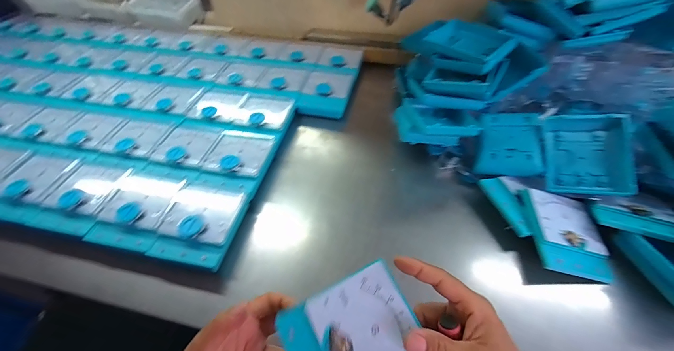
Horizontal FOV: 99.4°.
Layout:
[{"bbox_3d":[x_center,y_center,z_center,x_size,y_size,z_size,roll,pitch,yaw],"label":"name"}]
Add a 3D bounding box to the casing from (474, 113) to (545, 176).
[{"bbox_3d":[0.269,-0.051,0.448,0.085,0.021,0.108,6,72,21],"label":"casing"}]

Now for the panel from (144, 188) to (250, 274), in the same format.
[{"bbox_3d":[-0.190,0.067,0.396,0.096,0.030,0.110,10,51,10],"label":"panel"}]

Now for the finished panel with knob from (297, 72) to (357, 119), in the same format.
[{"bbox_3d":[-0.022,-0.169,0.600,0.098,0.031,0.116,10,51,11],"label":"finished panel with knob"}]

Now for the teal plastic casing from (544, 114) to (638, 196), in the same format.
[{"bbox_3d":[0.356,-0.030,0.408,0.098,0.026,0.114,5,79,23],"label":"teal plastic casing"}]

